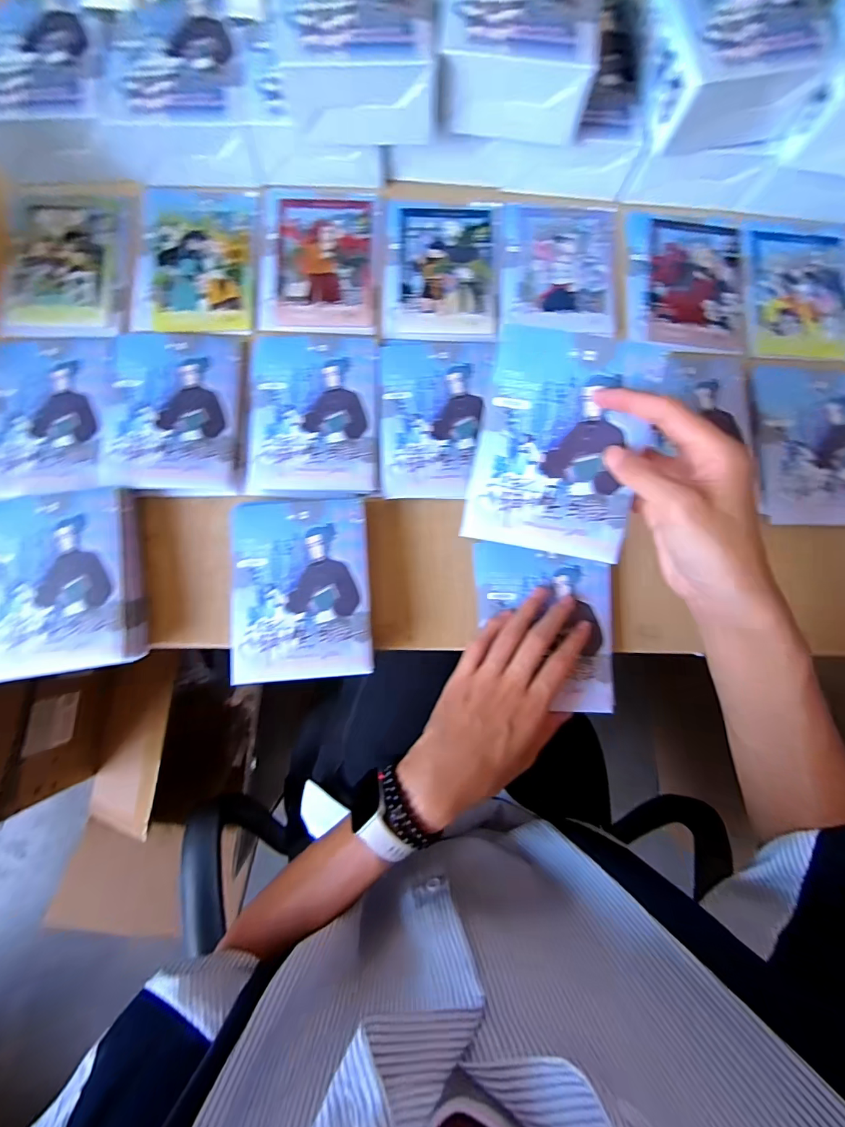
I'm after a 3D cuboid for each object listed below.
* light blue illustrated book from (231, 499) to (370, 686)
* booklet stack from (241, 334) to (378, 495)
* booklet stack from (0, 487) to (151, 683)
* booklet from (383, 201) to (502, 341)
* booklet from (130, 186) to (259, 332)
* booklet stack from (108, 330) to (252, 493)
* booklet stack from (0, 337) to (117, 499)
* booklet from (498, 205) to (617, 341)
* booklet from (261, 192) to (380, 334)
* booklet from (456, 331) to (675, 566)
[{"bbox_3d":[-0.099,0.019,0.360,0.110,0.025,0.145,-4,85,-2],"label":"light blue illustrated book"},{"bbox_3d":[-0.098,-0.135,0.391,0.115,0.009,0.150,1,85,-1],"label":"booklet stack"},{"bbox_3d":[-0.298,0.015,0.359,0.117,0.027,0.146,-7,85,-2],"label":"booklet stack"},{"bbox_3d":[0.018,-0.275,0.409,0.106,0.004,0.136,2,85,-1],"label":"booklet"},{"bbox_3d":[-0.212,-0.285,0.408,0.111,0.006,0.142,1,85,-1],"label":"booklet"},{"bbox_3d":[-0.215,-0.135,0.383,0.116,0.011,0.148,-2,85,-1],"label":"booklet stack"},{"bbox_3d":[-0.335,-0.131,0.383,0.115,0.009,0.143,-1,85,-1],"label":"booklet stack"},{"bbox_3d":[0.131,-0.285,0.418,0.109,0.008,0.132,3,85,-1],"label":"booklet"},{"bbox_3d":[-0.098,-0.286,0.412,0.109,0.004,0.144,0,85,-1],"label":"booklet"},{"bbox_3d":[0.094,-0.079,0.296,0.108,0.004,0.140,11,100,4],"label":"booklet"}]

